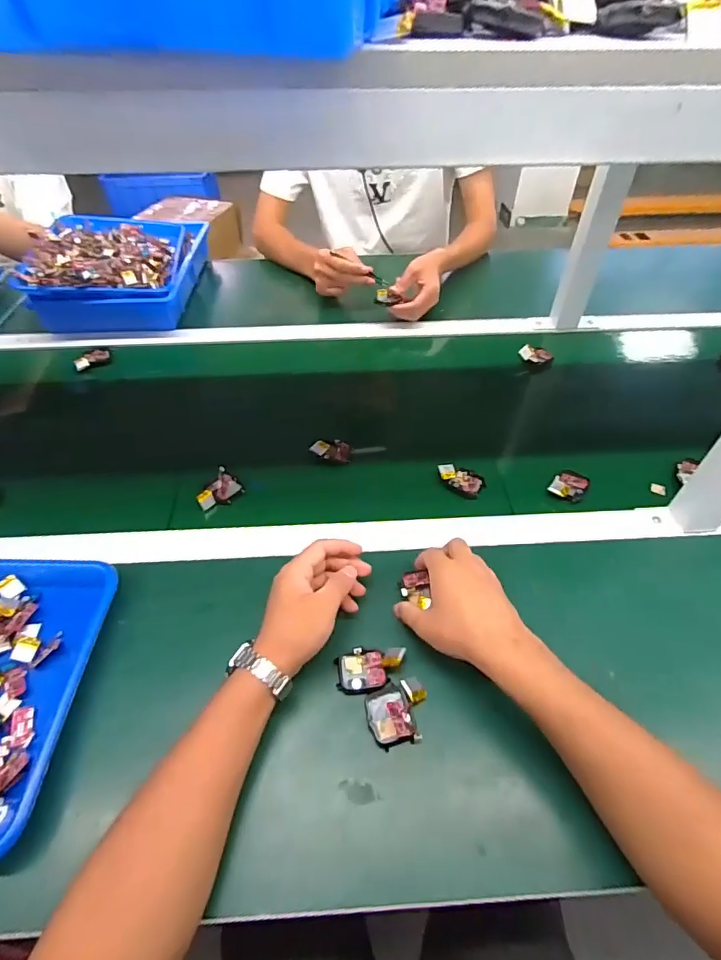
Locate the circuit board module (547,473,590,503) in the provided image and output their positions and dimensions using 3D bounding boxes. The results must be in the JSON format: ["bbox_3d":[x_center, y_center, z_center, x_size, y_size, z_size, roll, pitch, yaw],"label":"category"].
[{"bbox_3d":[0.261,0.007,0.599,0.039,0.009,0.046,27,54,22],"label":"circuit board module"}]

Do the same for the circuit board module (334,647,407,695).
[{"bbox_3d":[0.009,0.176,0.447,0.062,0.019,0.038,-6,49,-5],"label":"circuit board module"}]

